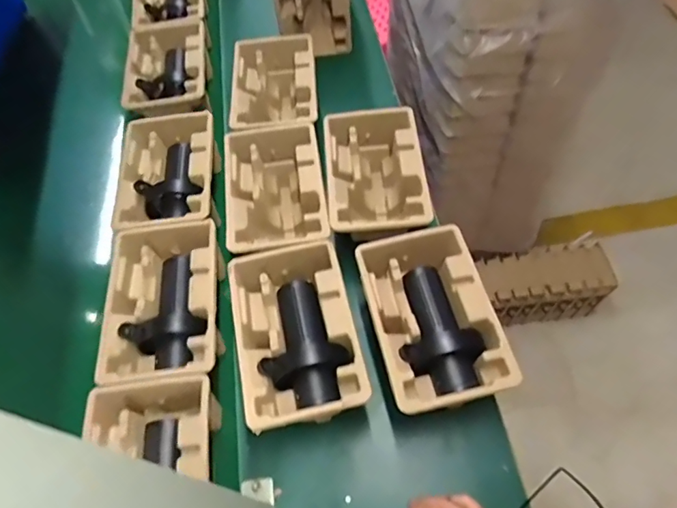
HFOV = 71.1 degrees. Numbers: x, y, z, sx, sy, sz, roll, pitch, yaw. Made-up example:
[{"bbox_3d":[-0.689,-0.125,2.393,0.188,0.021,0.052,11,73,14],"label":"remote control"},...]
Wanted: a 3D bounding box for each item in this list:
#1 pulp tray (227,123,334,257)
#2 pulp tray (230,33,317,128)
[{"bbox_3d":[-0.095,-0.083,0.754,0.152,0.108,0.222,-8,60,-2],"label":"pulp tray"},{"bbox_3d":[-0.114,-0.277,0.867,0.150,0.118,0.207,-4,60,-1],"label":"pulp tray"}]

